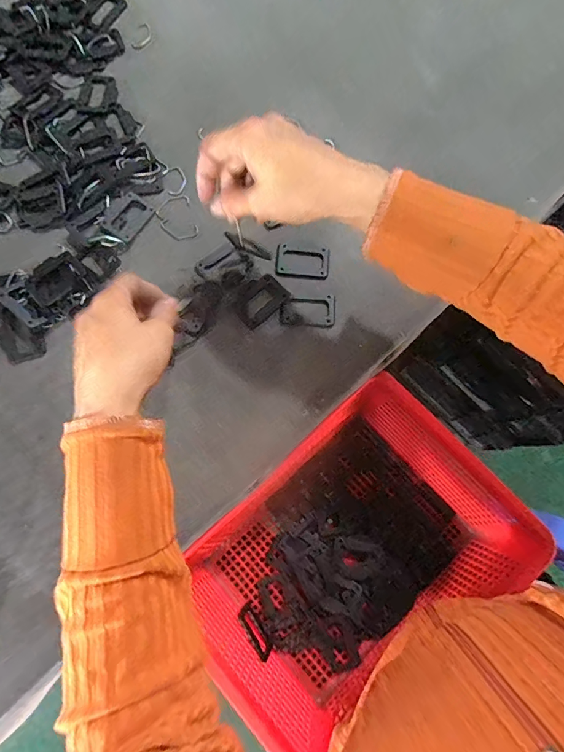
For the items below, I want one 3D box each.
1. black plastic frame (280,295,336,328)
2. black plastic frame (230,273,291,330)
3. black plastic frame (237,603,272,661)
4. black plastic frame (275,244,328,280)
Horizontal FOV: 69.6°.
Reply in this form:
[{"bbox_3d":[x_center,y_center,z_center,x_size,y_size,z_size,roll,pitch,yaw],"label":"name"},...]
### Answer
[{"bbox_3d":[0.025,-0.063,0.390,0.052,0.004,0.031,3,77,-1],"label":"black plastic frame"},{"bbox_3d":[-0.022,-0.074,0.390,0.050,0.005,0.038,-40,81,-9],"label":"black plastic frame"},{"bbox_3d":[-0.028,0.261,0.411,0.006,0.035,0.049,-36,78,5],"label":"black plastic frame"},{"bbox_3d":[0.020,-0.113,0.400,0.052,0.008,0.033,6,77,0],"label":"black plastic frame"}]

